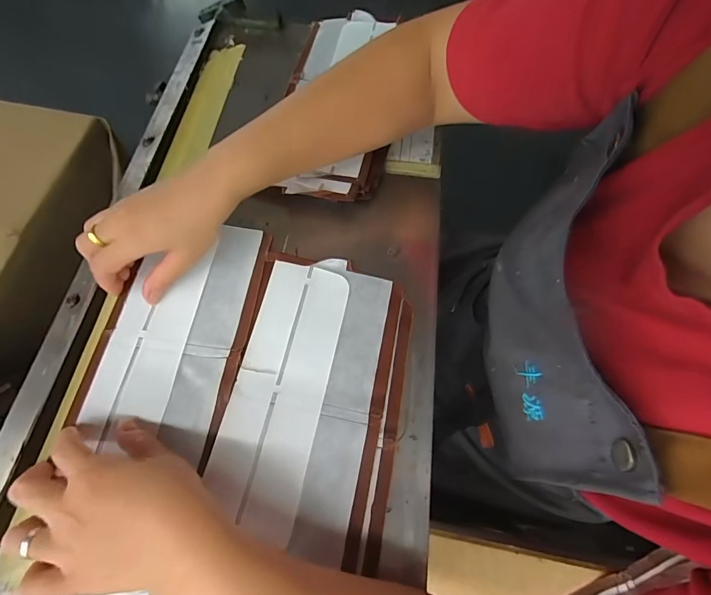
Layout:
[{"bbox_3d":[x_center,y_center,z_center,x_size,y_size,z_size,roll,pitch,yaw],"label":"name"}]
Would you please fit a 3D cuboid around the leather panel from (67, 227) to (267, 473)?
[{"bbox_3d":[-0.145,0.021,0.321,0.111,0.007,0.192,8,67,2],"label":"leather panel"}]

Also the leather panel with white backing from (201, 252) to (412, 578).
[{"bbox_3d":[-0.029,0.069,0.301,0.127,0.008,0.213,10,67,3],"label":"leather panel with white backing"}]

